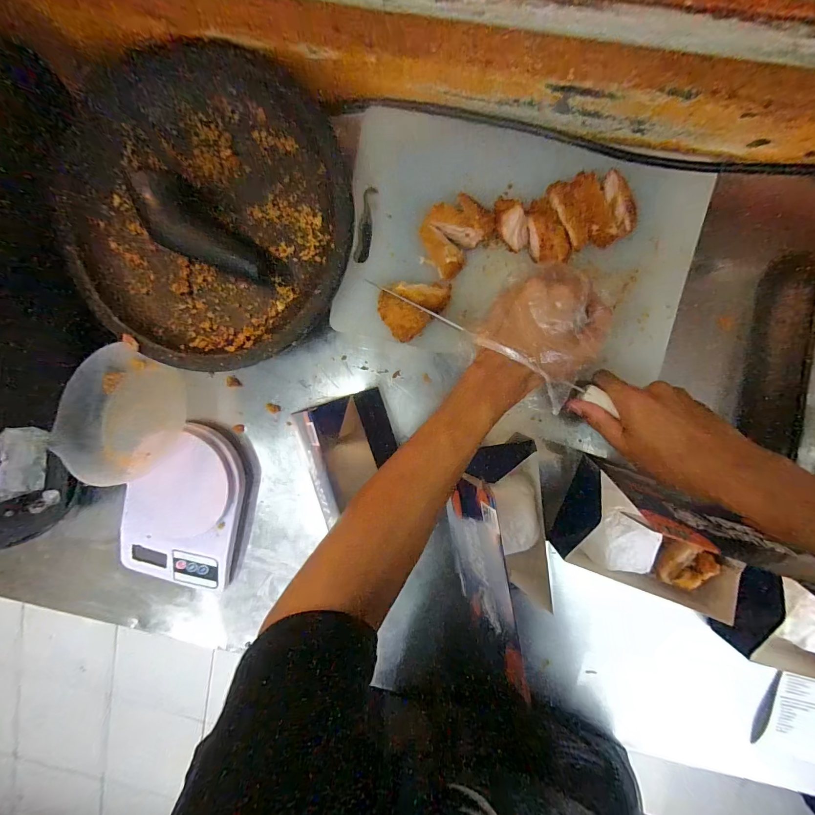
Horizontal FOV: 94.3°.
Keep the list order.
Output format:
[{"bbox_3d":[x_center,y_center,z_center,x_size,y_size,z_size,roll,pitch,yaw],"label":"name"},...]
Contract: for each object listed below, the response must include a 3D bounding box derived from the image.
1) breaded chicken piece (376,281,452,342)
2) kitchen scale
[{"bbox_3d":[0.009,-0.108,0.399,0.073,0.029,0.054,-27,94,8],"label":"breaded chicken piece"},{"bbox_3d":[-0.269,0.120,0.460,0.134,0.041,0.205,14,98,3],"label":"kitchen scale"}]

